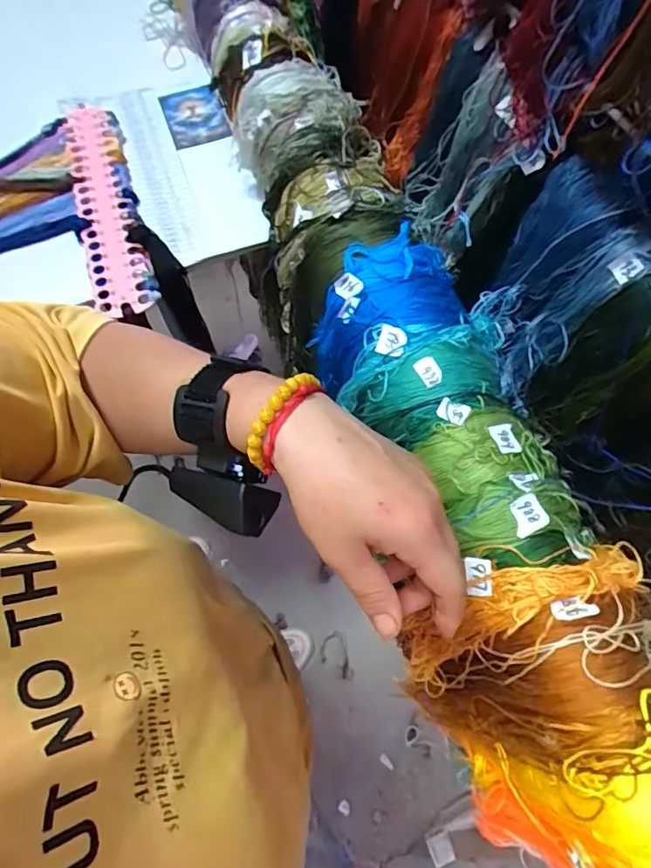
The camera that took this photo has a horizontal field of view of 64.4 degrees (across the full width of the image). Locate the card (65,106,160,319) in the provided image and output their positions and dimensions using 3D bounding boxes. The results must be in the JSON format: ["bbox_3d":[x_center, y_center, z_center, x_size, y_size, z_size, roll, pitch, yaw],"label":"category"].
[{"bbox_3d":[-0.233,-0.246,0.545,0.057,0.010,0.274,-17,70,-8],"label":"card"}]

